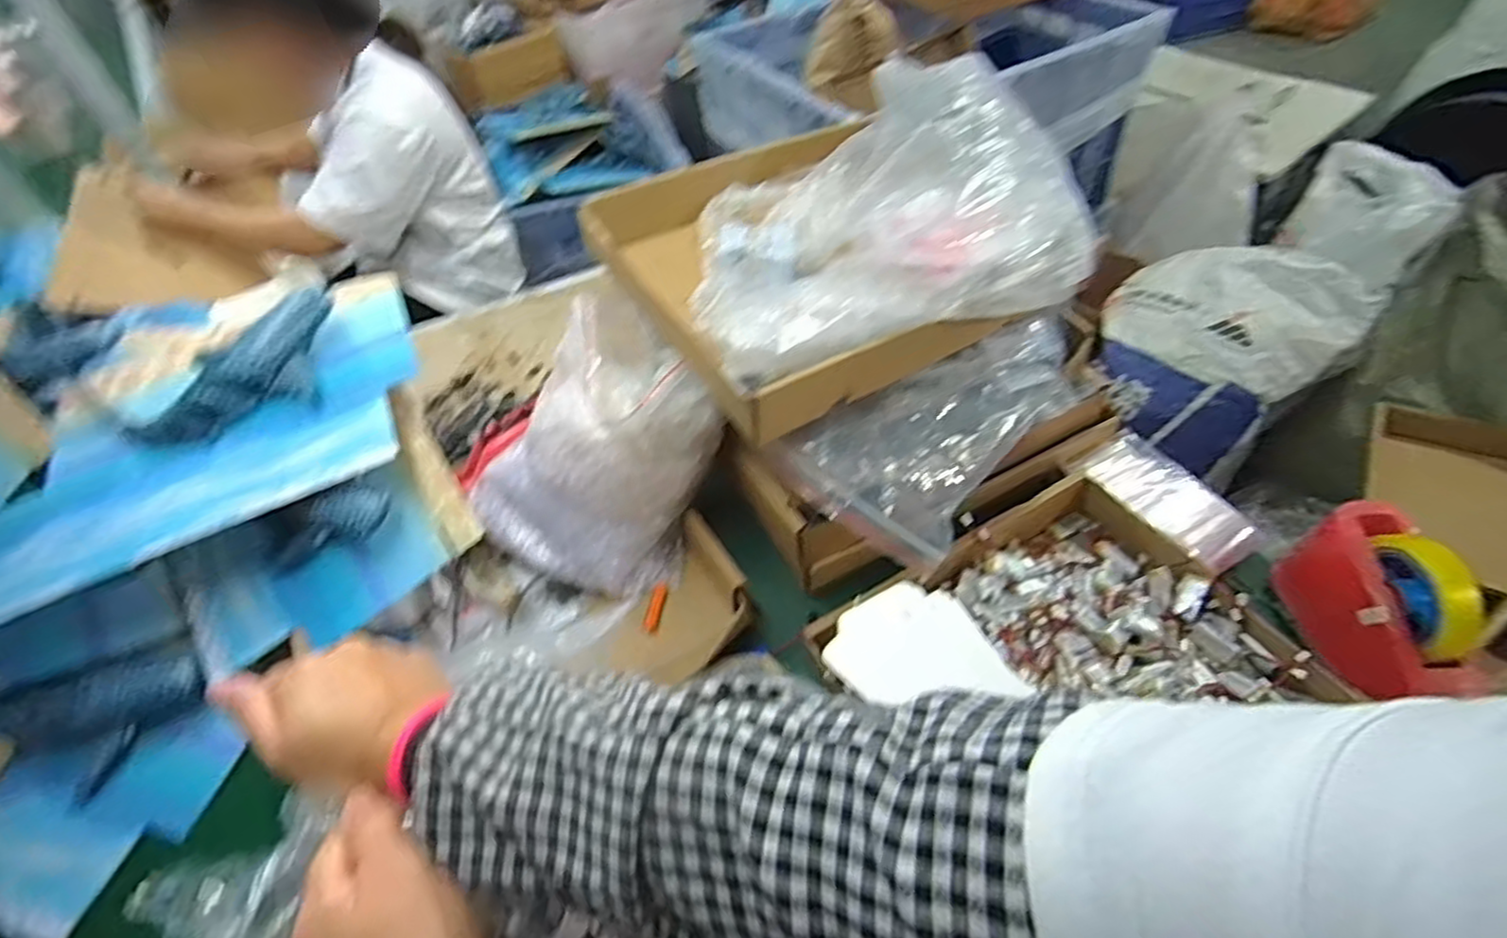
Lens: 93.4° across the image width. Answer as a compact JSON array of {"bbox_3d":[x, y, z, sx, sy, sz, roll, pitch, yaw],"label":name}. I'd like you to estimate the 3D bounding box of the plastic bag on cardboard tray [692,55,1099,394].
[{"bbox_3d":[0.101,-0.267,0.689,0.348,0.119,0.362,-12,49,-5],"label":"plastic bag on cardboard tray"}]

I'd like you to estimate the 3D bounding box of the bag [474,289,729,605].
[{"bbox_3d":[-0.158,-0.007,0.692,0.218,0.209,0.173,-31,53,-21],"label":"bag"}]

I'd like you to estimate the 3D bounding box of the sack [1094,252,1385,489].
[{"bbox_3d":[0.802,-0.210,1.293,0.322,0.278,0.380,-35,54,-23],"label":"sack"}]

